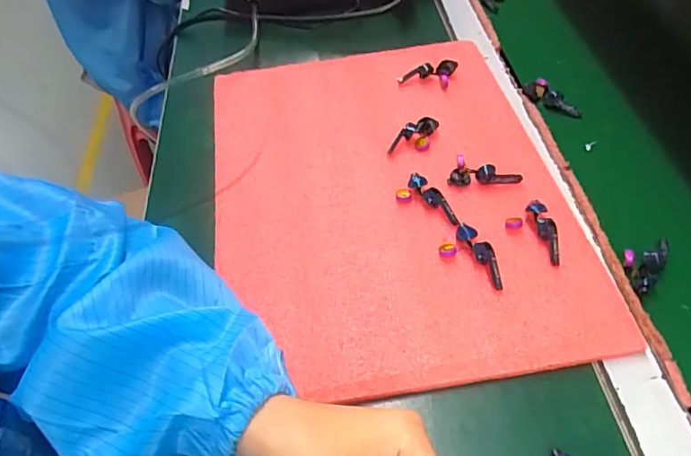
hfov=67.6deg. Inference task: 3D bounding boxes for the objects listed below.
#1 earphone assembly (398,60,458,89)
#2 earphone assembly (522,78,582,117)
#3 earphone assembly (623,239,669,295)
[{"bbox_3d":[0.078,-0.148,0.487,0.049,0.015,0.028,13,55,14],"label":"earphone assembly"},{"bbox_3d":[0.187,-0.116,0.472,0.016,0.021,0.055,-30,56,-18],"label":"earphone assembly"},{"bbox_3d":[0.205,0.022,0.354,0.024,0.008,0.047,27,59,23],"label":"earphone assembly"}]

